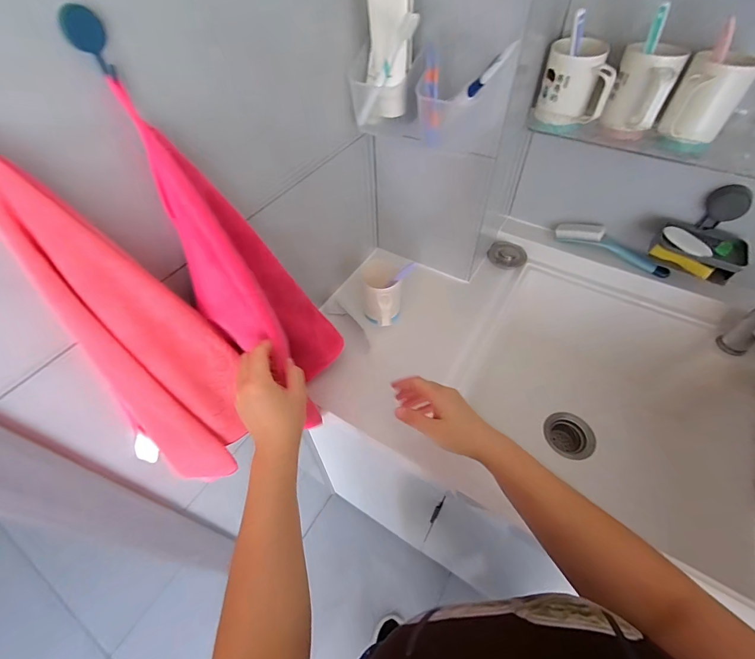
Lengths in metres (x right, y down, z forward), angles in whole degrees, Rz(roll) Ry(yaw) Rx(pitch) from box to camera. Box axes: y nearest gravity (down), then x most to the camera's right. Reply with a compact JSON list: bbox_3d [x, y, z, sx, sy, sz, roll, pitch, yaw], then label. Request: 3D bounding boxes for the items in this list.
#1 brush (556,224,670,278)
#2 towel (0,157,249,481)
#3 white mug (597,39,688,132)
[{"bbox_3d":[0.494,-0.175,0.771,0.230,0.046,0.053,27,56,23],"label":"brush"},{"bbox_3d":[-0.256,0.038,0.413,0.095,0.431,0.123,7,50,8],"label":"towel"},{"bbox_3d":[0.406,-0.373,0.558,0.085,0.092,0.118,23,54,21],"label":"white mug"}]

